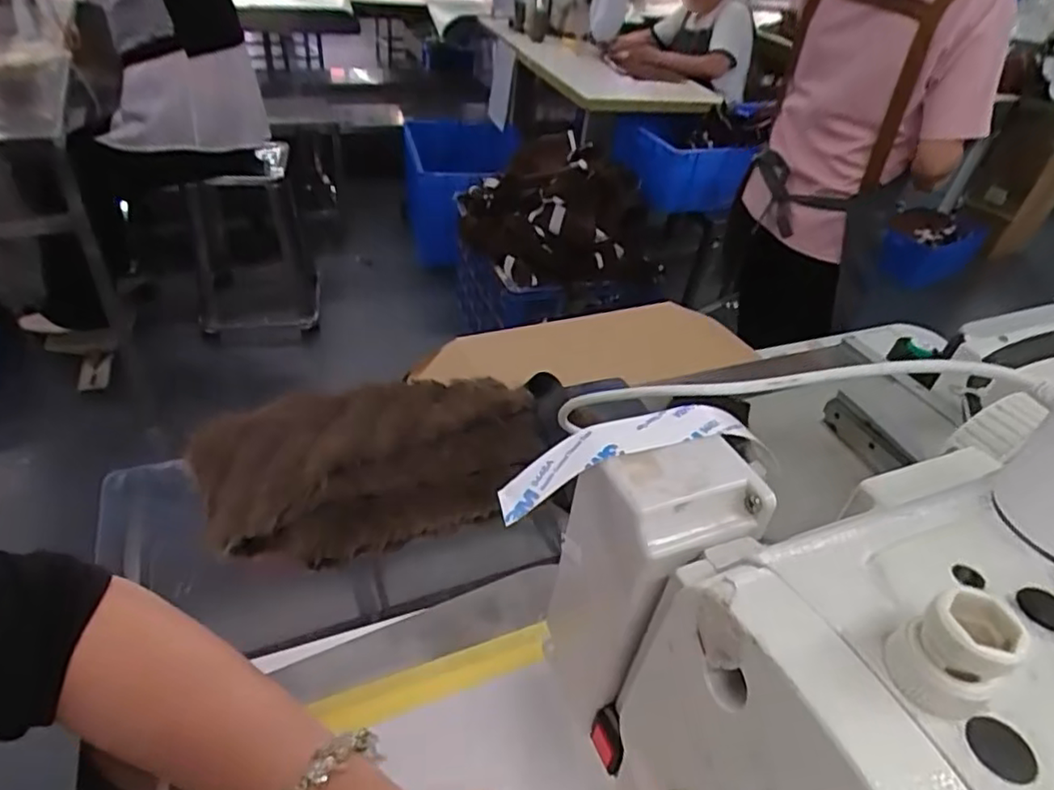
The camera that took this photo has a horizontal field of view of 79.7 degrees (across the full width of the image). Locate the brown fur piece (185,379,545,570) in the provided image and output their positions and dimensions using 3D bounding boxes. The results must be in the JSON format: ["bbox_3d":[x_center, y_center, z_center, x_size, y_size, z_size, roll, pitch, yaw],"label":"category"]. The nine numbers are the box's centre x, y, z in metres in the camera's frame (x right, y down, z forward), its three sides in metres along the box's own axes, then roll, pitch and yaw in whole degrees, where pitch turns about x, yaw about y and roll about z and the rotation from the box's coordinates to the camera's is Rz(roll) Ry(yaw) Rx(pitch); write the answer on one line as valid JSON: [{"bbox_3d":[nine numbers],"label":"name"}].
[{"bbox_3d":[-0.113,0.049,0.494,0.262,0.056,0.141,-13,44,-24],"label":"brown fur piece"}]

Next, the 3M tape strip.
[{"bbox_3d":[0.033,0.021,0.211,0.087,0.021,0.015,-10,43,-20],"label":"3M tape strip"}]

